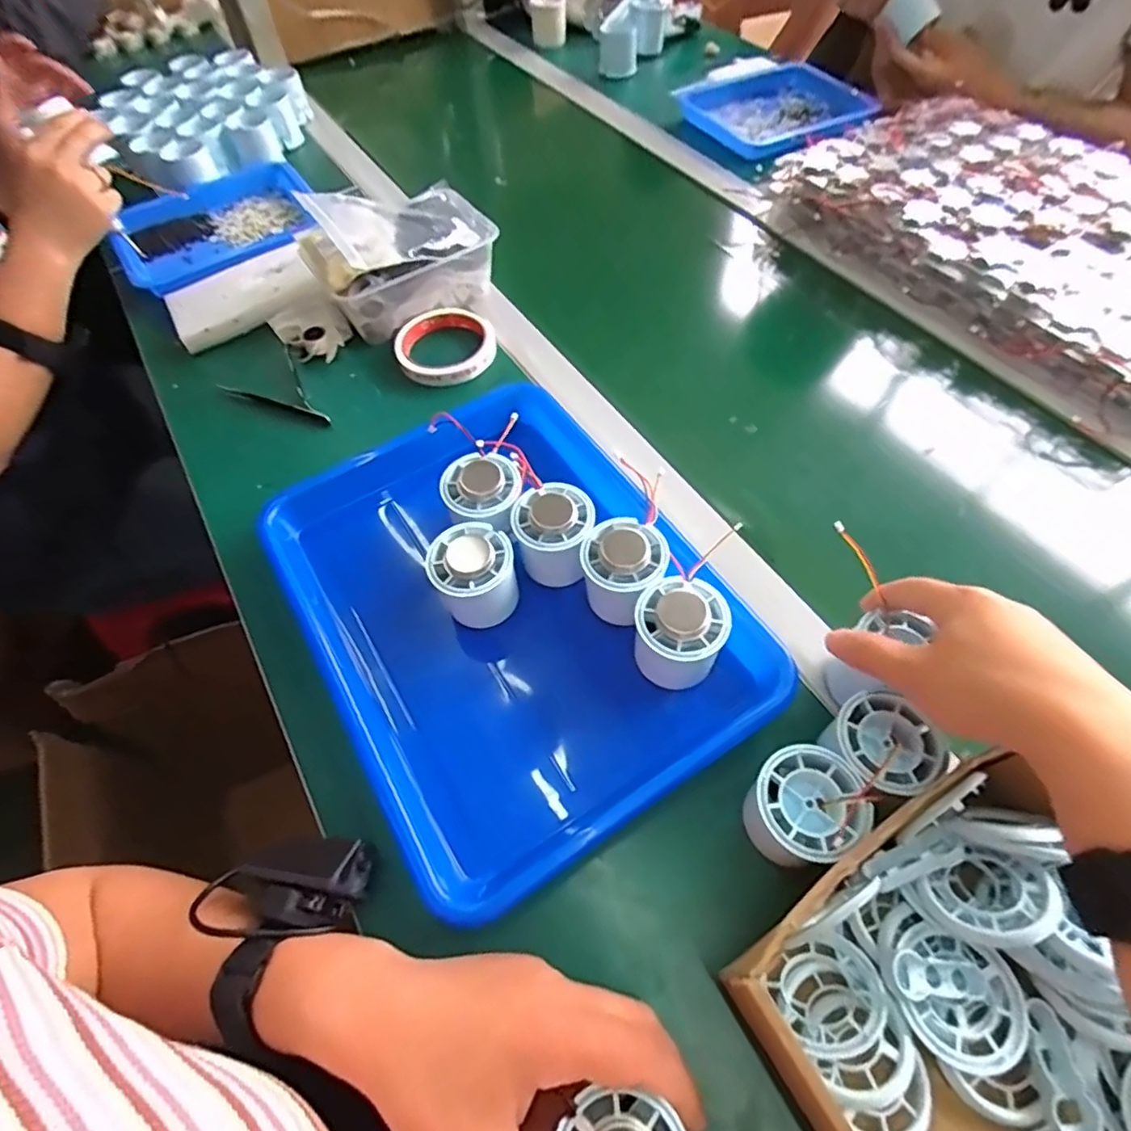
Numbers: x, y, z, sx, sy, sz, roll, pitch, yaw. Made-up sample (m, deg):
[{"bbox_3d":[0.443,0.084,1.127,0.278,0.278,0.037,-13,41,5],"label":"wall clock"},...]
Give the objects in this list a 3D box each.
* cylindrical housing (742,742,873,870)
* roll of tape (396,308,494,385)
[{"bbox_3d":[0.126,0.132,0.330,0.053,0.055,0.050,-2,57,3],"label":"cylindrical housing"},{"bbox_3d":[-0.114,-0.209,0.578,0.093,0.021,0.089,-2,57,3],"label":"roll of tape"}]

